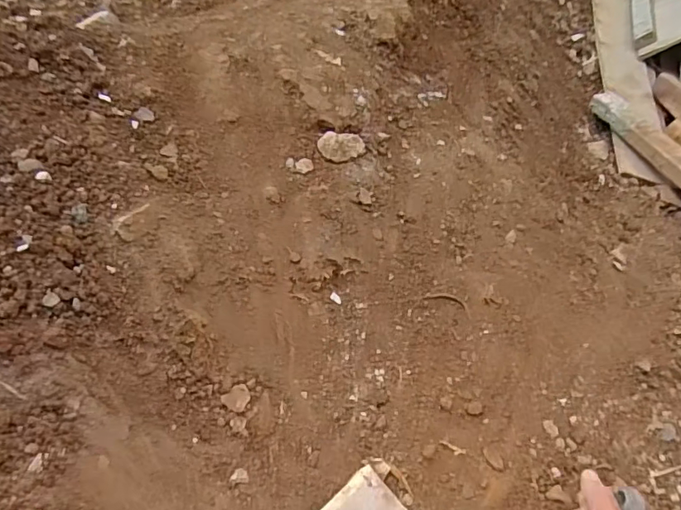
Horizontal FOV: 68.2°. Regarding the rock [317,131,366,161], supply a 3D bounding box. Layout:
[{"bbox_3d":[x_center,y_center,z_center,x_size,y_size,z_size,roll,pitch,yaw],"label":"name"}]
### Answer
[{"bbox_3d":[0.004,-0.173,0.804,0.078,0.024,0.050,-5,47,-11],"label":"rock"}]

